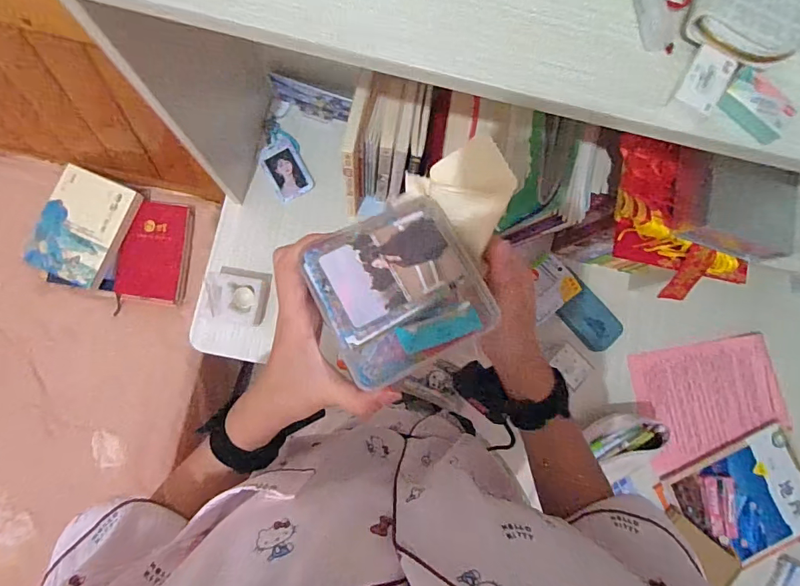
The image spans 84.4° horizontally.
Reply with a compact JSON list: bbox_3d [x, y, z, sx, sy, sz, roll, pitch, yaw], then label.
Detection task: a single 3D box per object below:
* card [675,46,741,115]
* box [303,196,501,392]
[{"bbox_3d":[0.234,-0.162,0.337,0.030,0.004,0.049,28,85,7],"label":"card"},{"bbox_3d":[0.000,-0.003,0.303,0.106,0.025,0.109,-27,84,-8],"label":"box"}]

